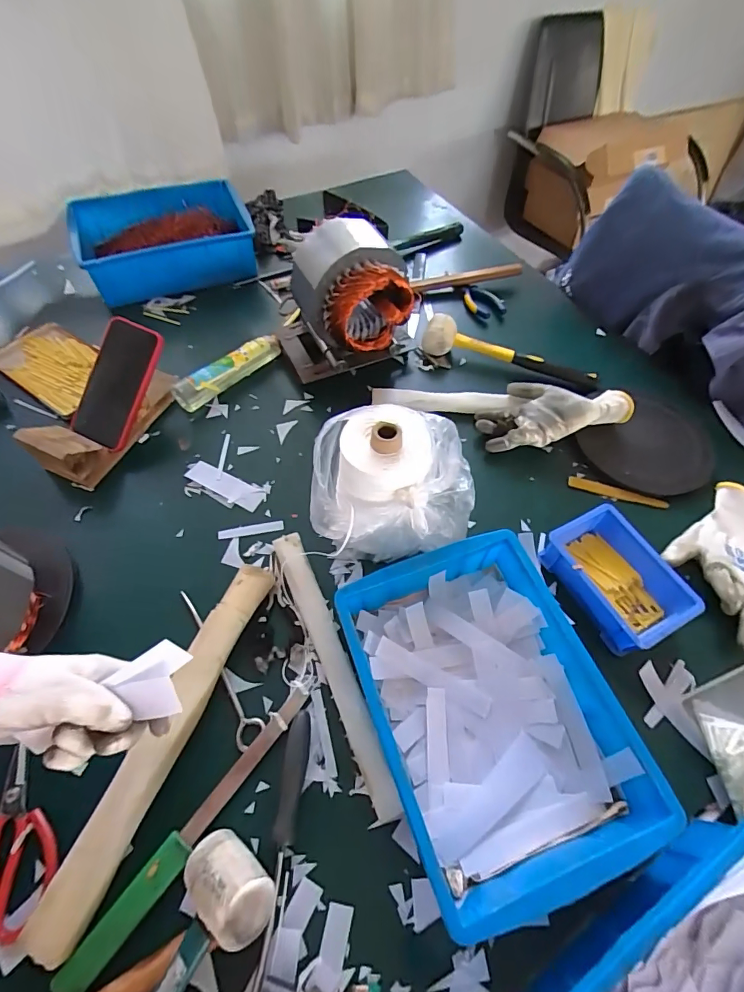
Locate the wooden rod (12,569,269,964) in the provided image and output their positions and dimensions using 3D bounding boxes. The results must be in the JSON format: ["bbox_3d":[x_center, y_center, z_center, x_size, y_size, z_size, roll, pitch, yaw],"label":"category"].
[{"bbox_3d":[-0.191,0.218,0.415,0.047,0.046,0.338,20,60,9],"label":"wooden rod"}]

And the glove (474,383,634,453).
[{"bbox_3d":[0.257,-0.126,0.641,0.206,0.057,0.109,-13,61,-11],"label":"glove"}]

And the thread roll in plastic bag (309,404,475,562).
[{"bbox_3d":[0.021,-0.007,0.486,0.171,0.170,0.141,-3,59,-5],"label":"thread roll in plastic bag"}]

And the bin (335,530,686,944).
[{"bbox_3d":[0.104,0.196,0.414,0.200,0.078,0.289,-17,62,-13],"label":"bin"}]

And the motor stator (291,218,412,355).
[{"bbox_3d":[-0.032,-0.292,0.613,0.129,0.133,0.144,-19,61,-14],"label":"motor stator"}]

